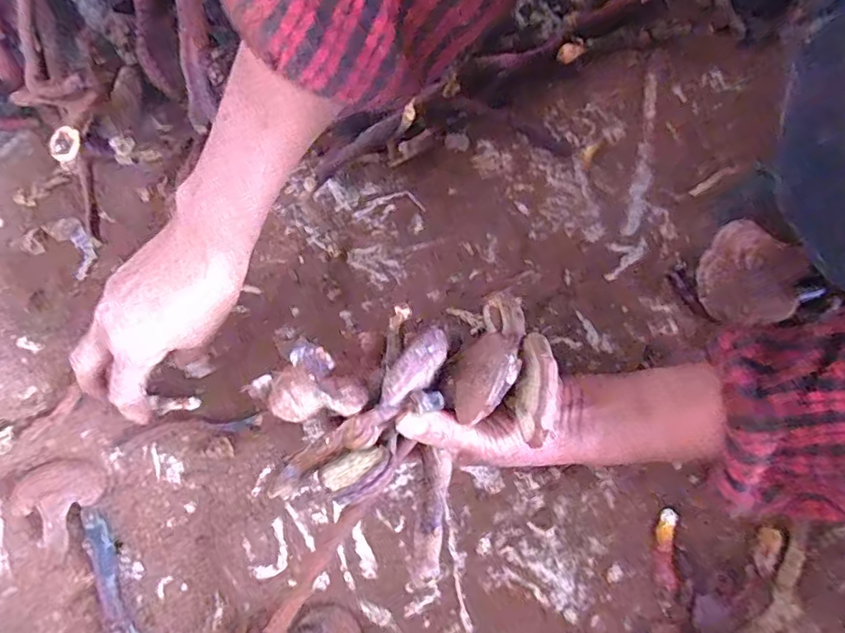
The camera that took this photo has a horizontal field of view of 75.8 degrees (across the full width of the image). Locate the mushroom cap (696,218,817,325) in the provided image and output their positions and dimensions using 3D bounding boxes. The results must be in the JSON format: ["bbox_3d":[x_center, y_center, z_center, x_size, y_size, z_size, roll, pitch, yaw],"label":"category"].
[{"bbox_3d":[0.239,-0.031,0.398,0.068,0.066,0.035,44,42,17],"label":"mushroom cap"}]

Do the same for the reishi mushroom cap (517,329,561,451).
[{"bbox_3d":[0.061,0.036,0.287,0.013,0.031,0.055,6,73,1],"label":"reishi mushroom cap"}]

